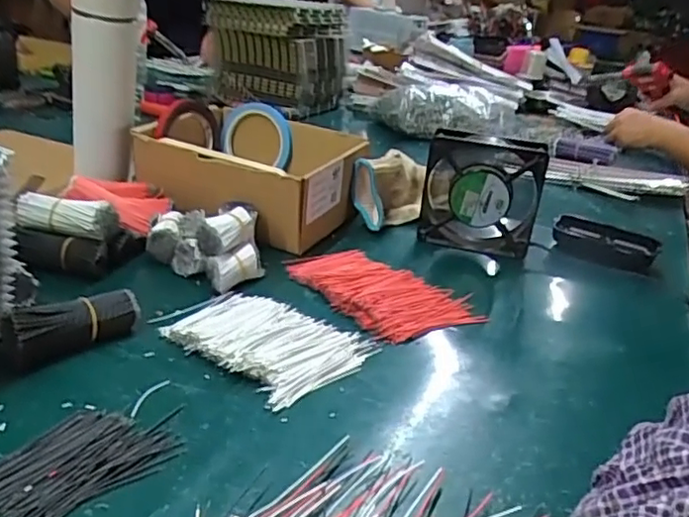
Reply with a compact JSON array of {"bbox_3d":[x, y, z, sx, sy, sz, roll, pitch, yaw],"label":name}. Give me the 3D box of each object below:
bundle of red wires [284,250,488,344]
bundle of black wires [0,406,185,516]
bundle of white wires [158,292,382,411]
[{"bbox_3d":[0.031,0.027,0.561,0.107,0.016,0.168,-17,33,-38],"label":"bundle of red wires"},{"bbox_3d":[-0.153,0.114,0.340,0.067,0.004,0.121,23,31,33],"label":"bundle of black wires"},{"bbox_3d":[-0.058,0.060,0.474,0.133,0.016,0.109,23,31,33],"label":"bundle of white wires"}]

